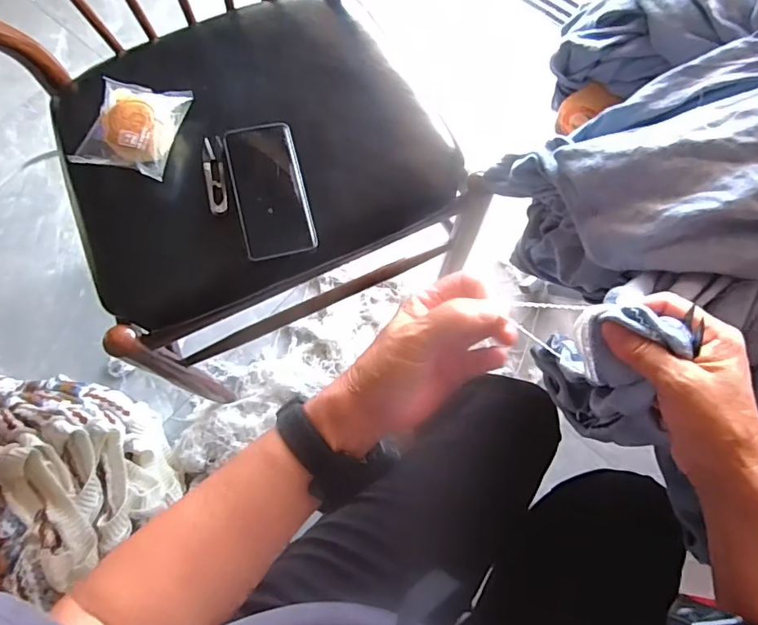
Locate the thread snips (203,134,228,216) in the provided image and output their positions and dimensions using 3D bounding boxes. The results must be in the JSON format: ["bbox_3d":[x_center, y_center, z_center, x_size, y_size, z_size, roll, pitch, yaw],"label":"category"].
[{"bbox_3d":[-0.187,-0.157,0.586,0.024,0.011,0.095,-9,72,-3],"label":"thread snips"}]

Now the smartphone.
[{"bbox_3d":[-0.124,-0.141,0.578,0.076,0.009,0.165,-14,73,-4],"label":"smartphone"}]

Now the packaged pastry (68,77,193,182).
[{"bbox_3d":[-0.276,-0.210,0.575,0.094,0.039,0.117,11,72,3],"label":"packaged pastry"}]

